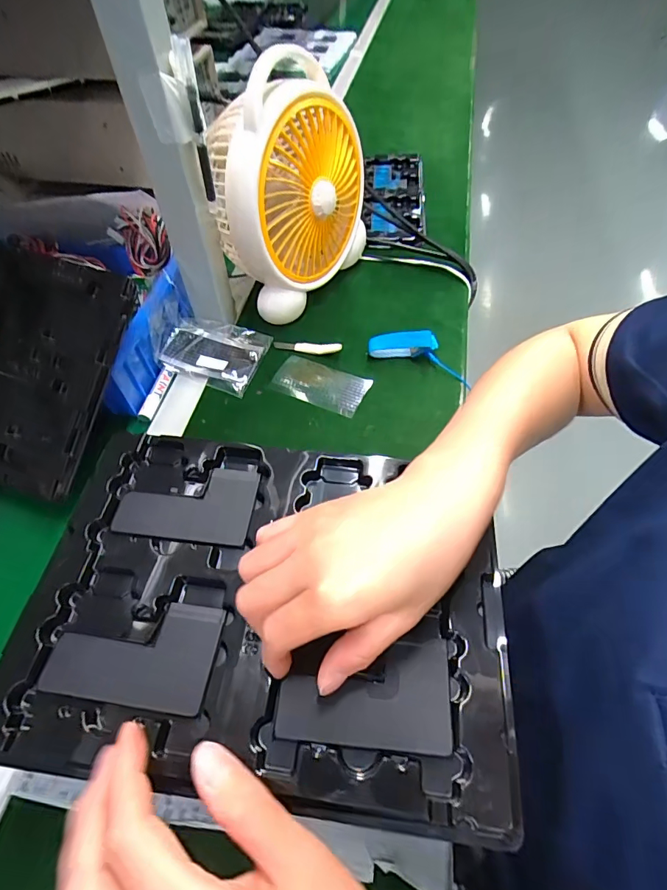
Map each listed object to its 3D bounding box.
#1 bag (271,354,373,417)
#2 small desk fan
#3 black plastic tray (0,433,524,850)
[{"bbox_3d":[-0.017,-0.071,0.528,0.113,0.008,0.058,19,59,19],"label":"bag"},{"bbox_3d":[-0.050,-0.302,0.535,0.114,0.235,0.200,20,57,14],"label":"small desk fan"},{"bbox_3d":[-0.041,0.092,0.282,0.289,0.022,0.208,6,52,5],"label":"black plastic tray"}]

